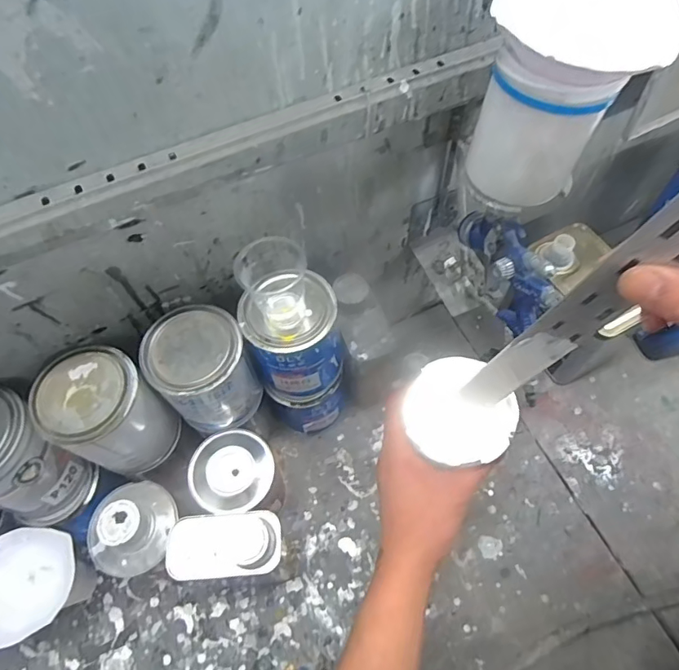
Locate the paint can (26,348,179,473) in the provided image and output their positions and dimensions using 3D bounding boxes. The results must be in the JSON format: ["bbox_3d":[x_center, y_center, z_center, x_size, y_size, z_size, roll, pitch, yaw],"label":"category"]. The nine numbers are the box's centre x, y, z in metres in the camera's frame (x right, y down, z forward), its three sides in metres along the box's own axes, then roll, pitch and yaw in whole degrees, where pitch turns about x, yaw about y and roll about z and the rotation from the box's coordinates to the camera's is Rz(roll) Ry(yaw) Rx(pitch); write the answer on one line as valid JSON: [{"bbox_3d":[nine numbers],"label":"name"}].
[{"bbox_3d":[-0.256,0.090,0.553,0.094,0.136,0.099,-1,61,2],"label":"paint can"}]

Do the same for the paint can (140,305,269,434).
[{"bbox_3d":[-0.154,0.044,0.570,0.101,0.125,0.101,-1,61,2],"label":"paint can"}]

